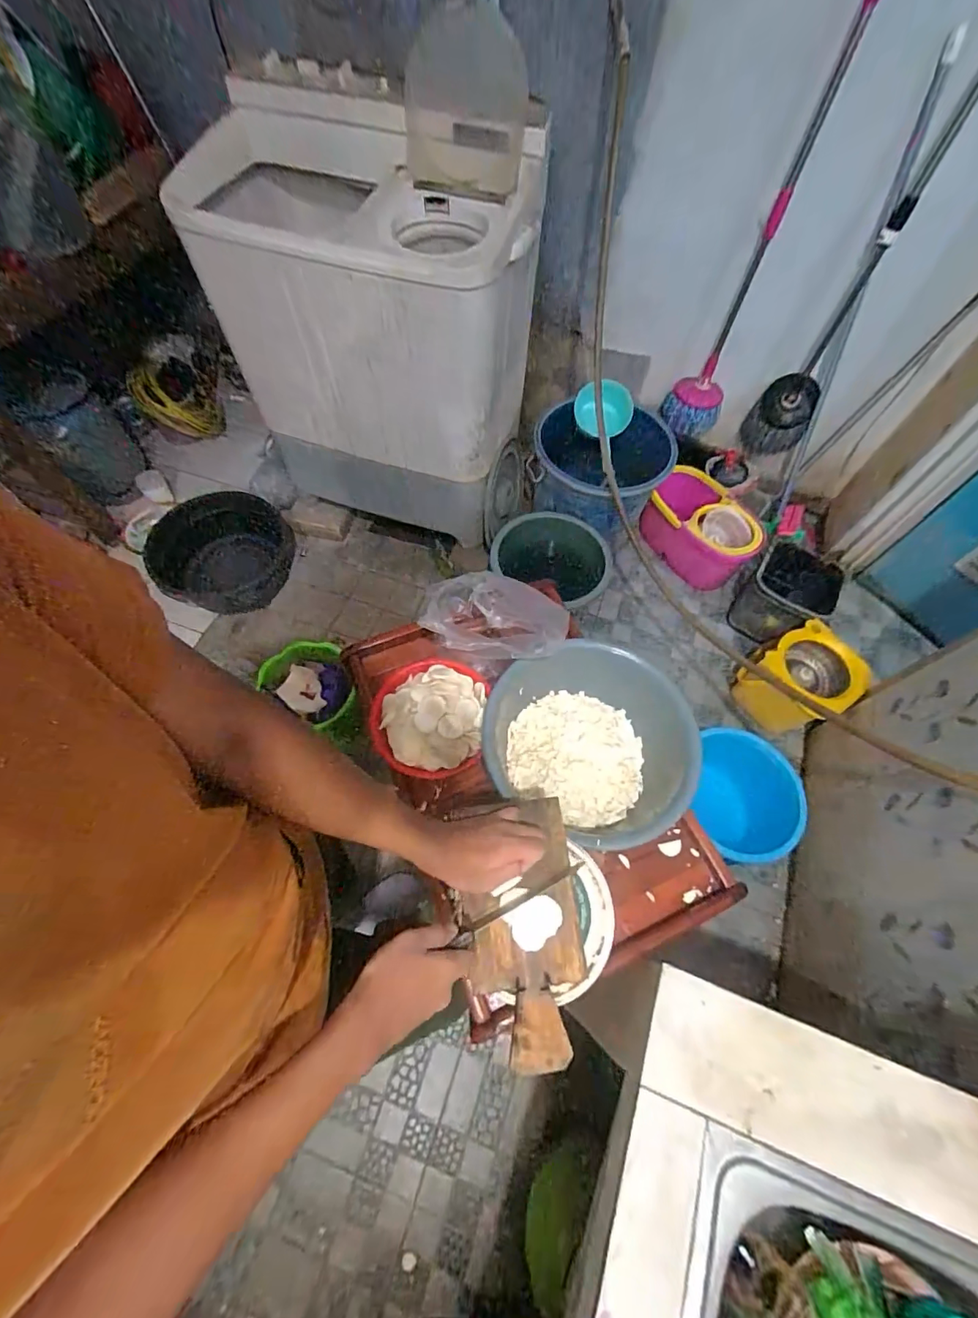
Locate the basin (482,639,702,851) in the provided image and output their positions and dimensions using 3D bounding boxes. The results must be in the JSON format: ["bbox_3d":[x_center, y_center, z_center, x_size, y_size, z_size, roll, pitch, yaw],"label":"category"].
[{"bbox_3d":[0.161,0.127,0.756,0.290,0.118,0.264,1,63,-1],"label":"basin"}]

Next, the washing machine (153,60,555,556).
[{"bbox_3d":[-0.257,-0.787,1.274,0.732,0.917,0.454,19,64,8],"label":"washing machine"}]

